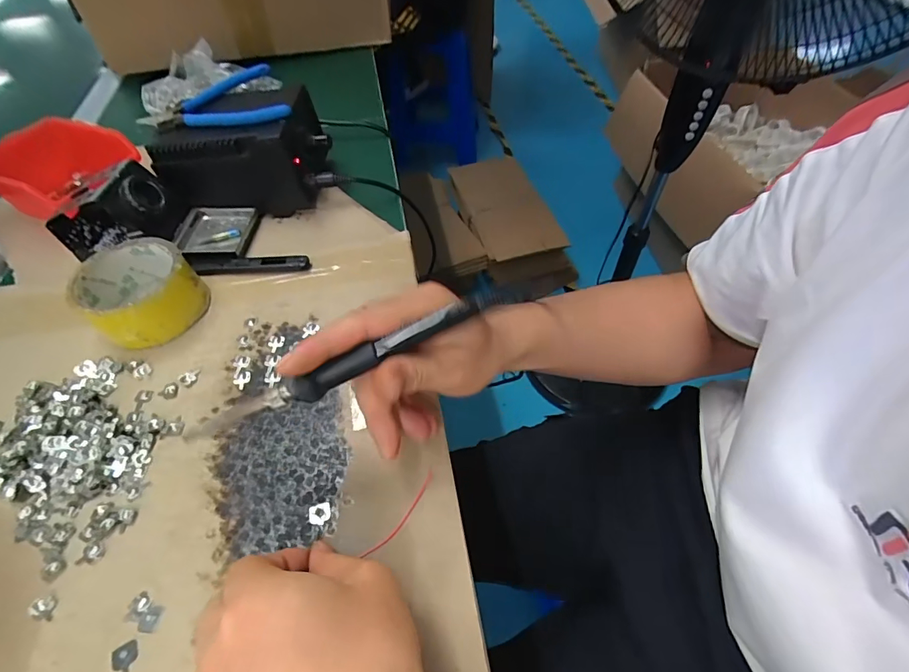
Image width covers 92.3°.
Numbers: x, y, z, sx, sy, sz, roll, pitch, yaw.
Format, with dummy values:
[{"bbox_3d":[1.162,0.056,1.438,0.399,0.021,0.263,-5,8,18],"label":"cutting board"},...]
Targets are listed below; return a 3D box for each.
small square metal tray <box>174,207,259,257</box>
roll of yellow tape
[{"bbox_3d":[-0.241,-0.108,0.442,0.067,0.014,0.063,1,53,3],"label":"small square metal tray"},{"bbox_3d":[-0.267,-0.039,0.372,0.086,0.046,0.081,-1,53,1],"label":"roll of yellow tape"}]

